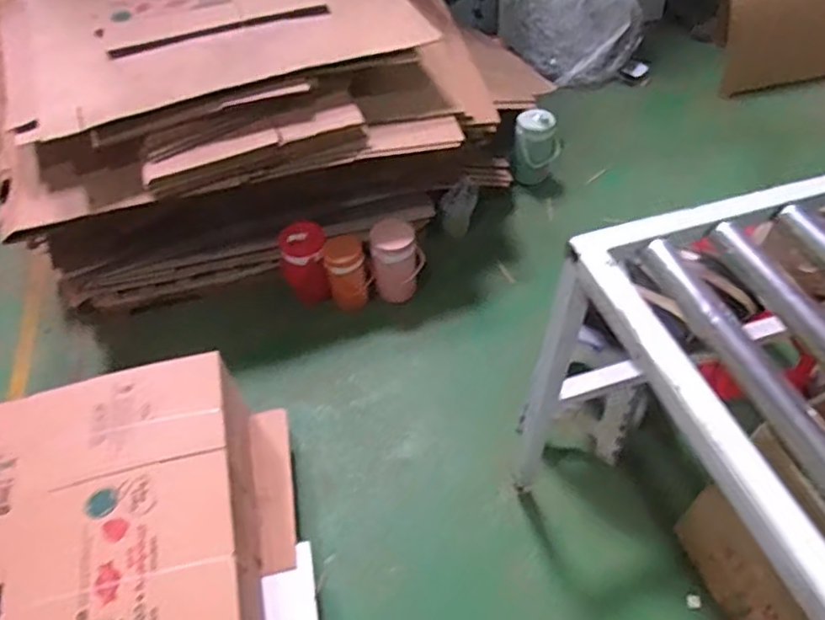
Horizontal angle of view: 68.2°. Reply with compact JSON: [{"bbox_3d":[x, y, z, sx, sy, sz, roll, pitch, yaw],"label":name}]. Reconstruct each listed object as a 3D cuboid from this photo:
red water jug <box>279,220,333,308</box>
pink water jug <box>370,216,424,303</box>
[{"bbox_3d":[-0.328,-0.136,1.876,0.157,0.225,0.157,-15,51,-6],"label":"red water jug"},{"bbox_3d":[-0.046,-0.150,1.887,0.152,0.229,0.161,-3,51,4],"label":"pink water jug"}]

